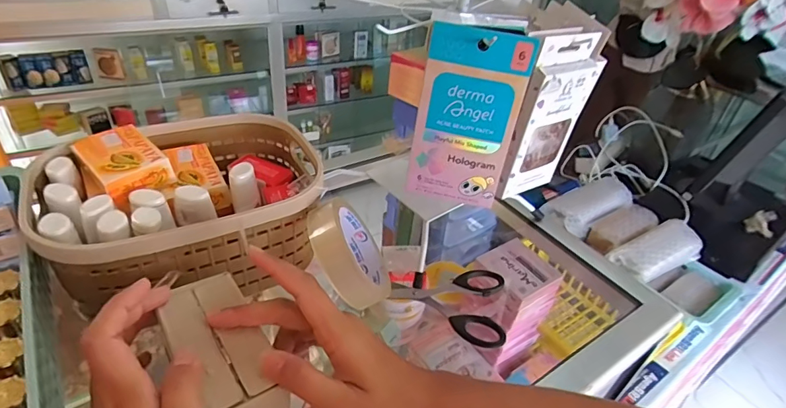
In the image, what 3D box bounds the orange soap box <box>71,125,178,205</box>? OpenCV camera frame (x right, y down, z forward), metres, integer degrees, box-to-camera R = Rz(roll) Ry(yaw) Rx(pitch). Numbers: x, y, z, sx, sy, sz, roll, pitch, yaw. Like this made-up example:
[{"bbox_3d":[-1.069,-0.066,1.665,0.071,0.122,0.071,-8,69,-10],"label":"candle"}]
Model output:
[{"bbox_3d":[-0.223,-0.035,0.368,0.073,0.023,0.049,33,43,31],"label":"orange soap box"}]

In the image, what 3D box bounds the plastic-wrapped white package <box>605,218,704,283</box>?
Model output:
[{"bbox_3d":[0.420,0.072,0.702,0.161,0.041,0.067,-16,42,-28],"label":"plastic-wrapped white package"}]

